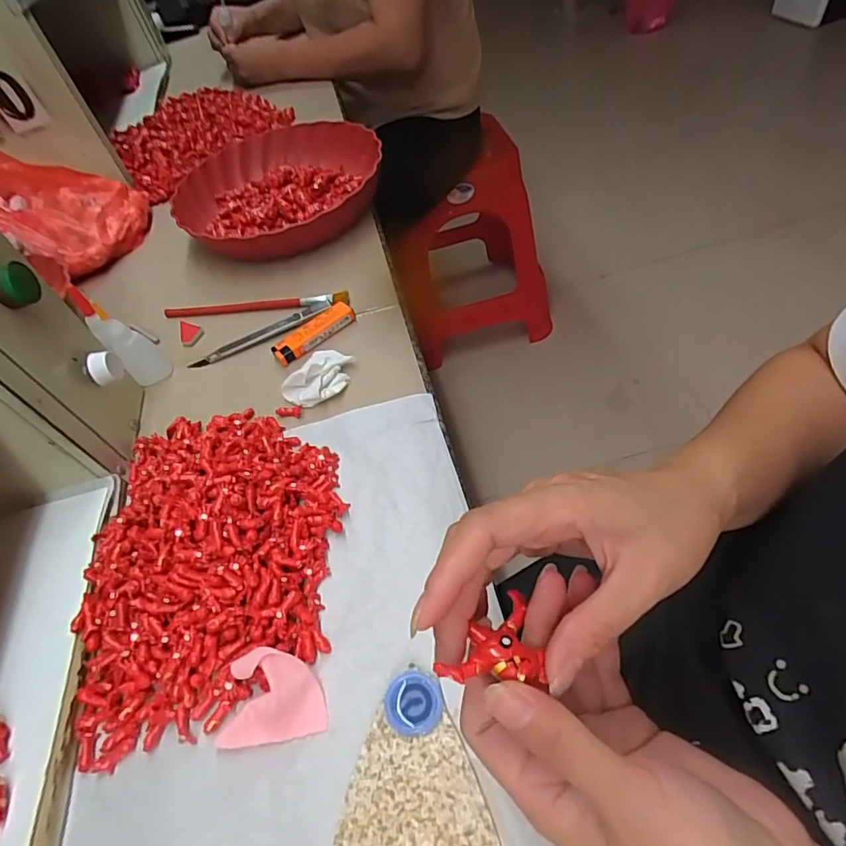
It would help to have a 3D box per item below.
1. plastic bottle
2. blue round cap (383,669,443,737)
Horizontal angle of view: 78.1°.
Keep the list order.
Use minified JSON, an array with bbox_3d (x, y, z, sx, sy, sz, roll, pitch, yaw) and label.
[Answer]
[{"bbox_3d":[-0.264,-0.074,0.451,0.022,0.099,0.030,-8,42,44],"label":"plastic bottle"},{"bbox_3d":[-0.005,0.147,0.275,0.030,0.007,0.030,-7,53,9],"label":"blue round cap"}]

